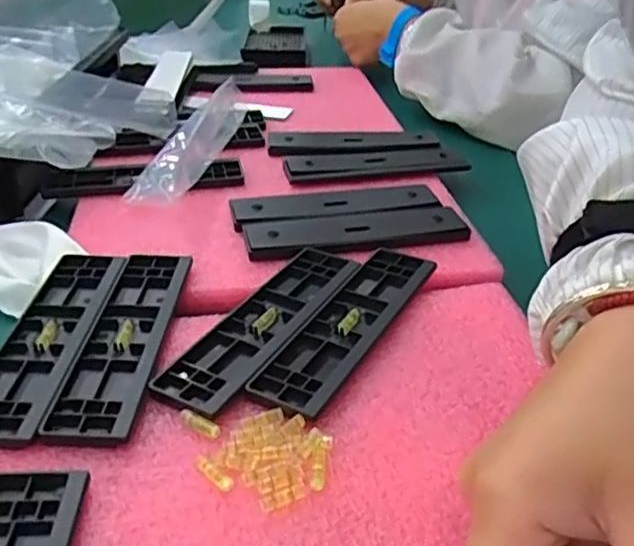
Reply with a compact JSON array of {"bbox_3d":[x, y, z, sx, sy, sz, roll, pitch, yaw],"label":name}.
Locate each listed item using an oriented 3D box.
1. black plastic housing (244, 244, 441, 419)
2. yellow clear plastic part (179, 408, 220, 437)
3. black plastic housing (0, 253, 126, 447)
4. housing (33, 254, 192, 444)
[{"bbox_3d":[0.020,0.027,0.386,0.044,0.006,0.159,17,36,25],"label":"black plastic housing"},{"bbox_3d":[-0.057,0.072,0.319,0.023,0.006,0.006,26,39,15],"label":"yellow clear plastic part"},{"bbox_3d":[-0.149,0.034,0.370,0.043,0.008,0.160,1,32,1],"label":"black plastic housing"},{"bbox_3d":[-0.106,0.034,0.372,0.043,0.007,0.155,2,32,2],"label":"housing"}]

